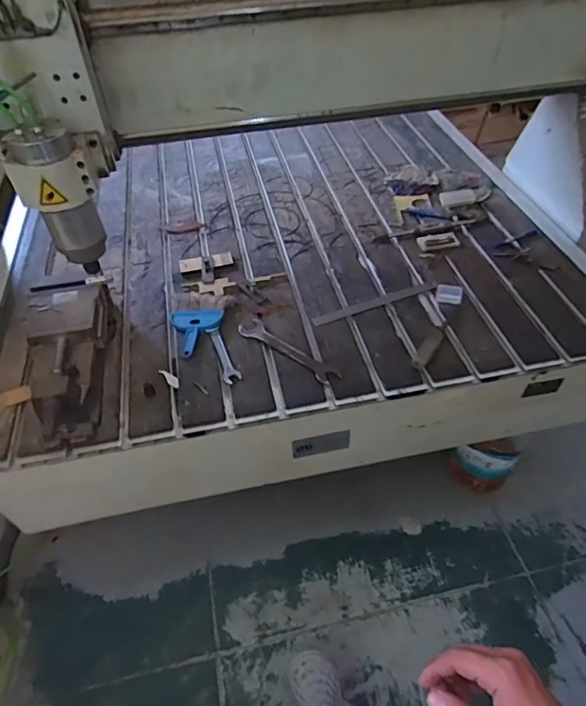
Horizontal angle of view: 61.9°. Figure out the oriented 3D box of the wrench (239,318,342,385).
[{"bbox_3d":[-0.013,-0.006,1.039,0.249,0.014,0.054,32,57,27],"label":"wrench"}]

